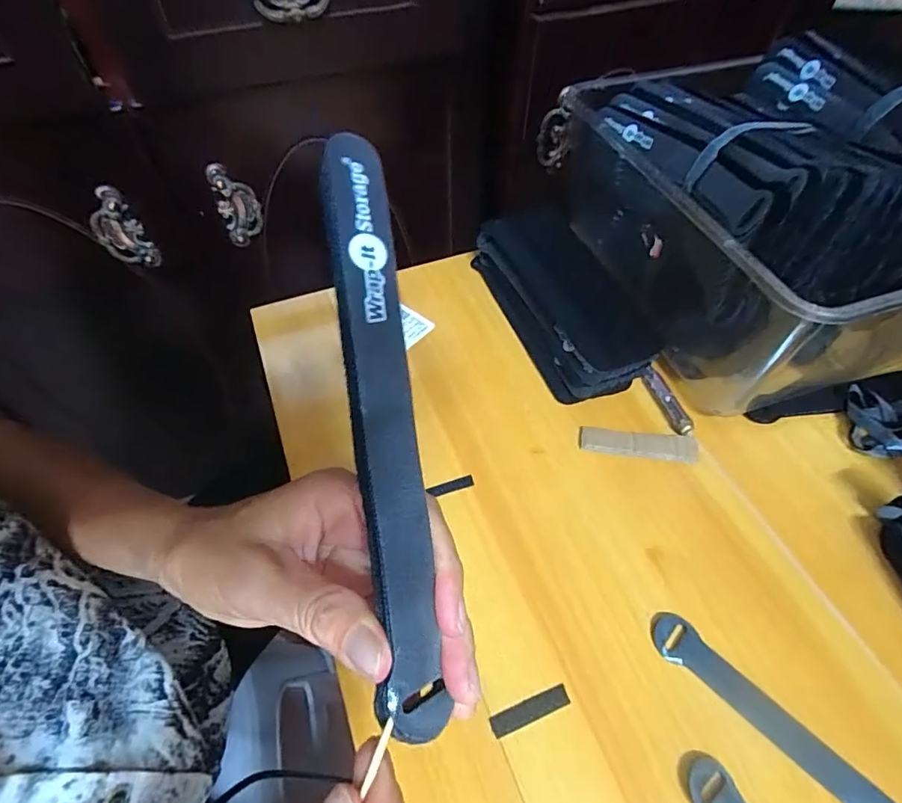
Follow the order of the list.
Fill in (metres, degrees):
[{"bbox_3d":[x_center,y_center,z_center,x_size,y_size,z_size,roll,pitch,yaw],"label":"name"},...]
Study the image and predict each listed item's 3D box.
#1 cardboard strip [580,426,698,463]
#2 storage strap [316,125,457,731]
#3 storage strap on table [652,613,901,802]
[{"bbox_3d":[0.145,0.033,0.382,0.088,0.007,0.023,6,55,5],"label":"cardboard strip"},{"bbox_3d":[-0.023,0.008,0.163,0.024,0.005,0.195,-6,86,-30],"label":"storage strap"},{"bbox_3d":[0.202,0.195,0.267,0.199,0.004,0.027,37,63,23],"label":"storage strap on table"}]

